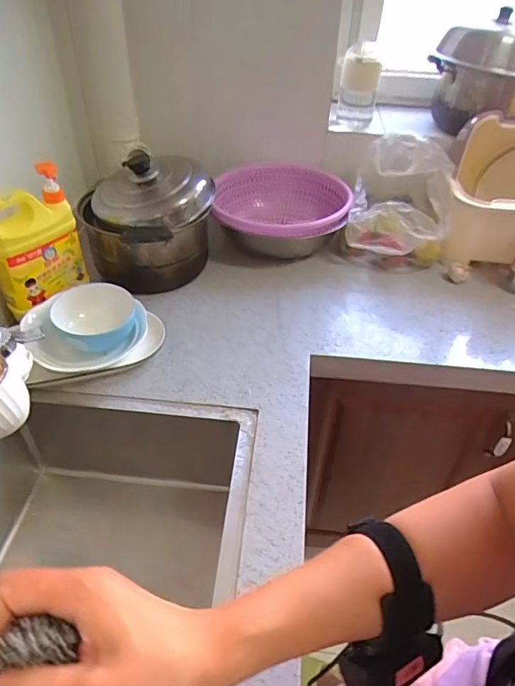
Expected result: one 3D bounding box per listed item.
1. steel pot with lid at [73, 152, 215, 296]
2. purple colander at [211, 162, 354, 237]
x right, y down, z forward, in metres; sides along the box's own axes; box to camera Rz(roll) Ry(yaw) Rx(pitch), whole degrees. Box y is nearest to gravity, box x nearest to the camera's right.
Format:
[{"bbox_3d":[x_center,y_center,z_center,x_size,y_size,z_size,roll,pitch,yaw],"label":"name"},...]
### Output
[{"bbox_3d":[-0.211,-0.240,0.945,0.242,0.203,0.305,-8,43,-13],"label":"steel pot with lid"},{"bbox_3d":[0.053,-0.276,1.065,0.287,0.114,0.276,0,42,-4],"label":"purple colander"}]

